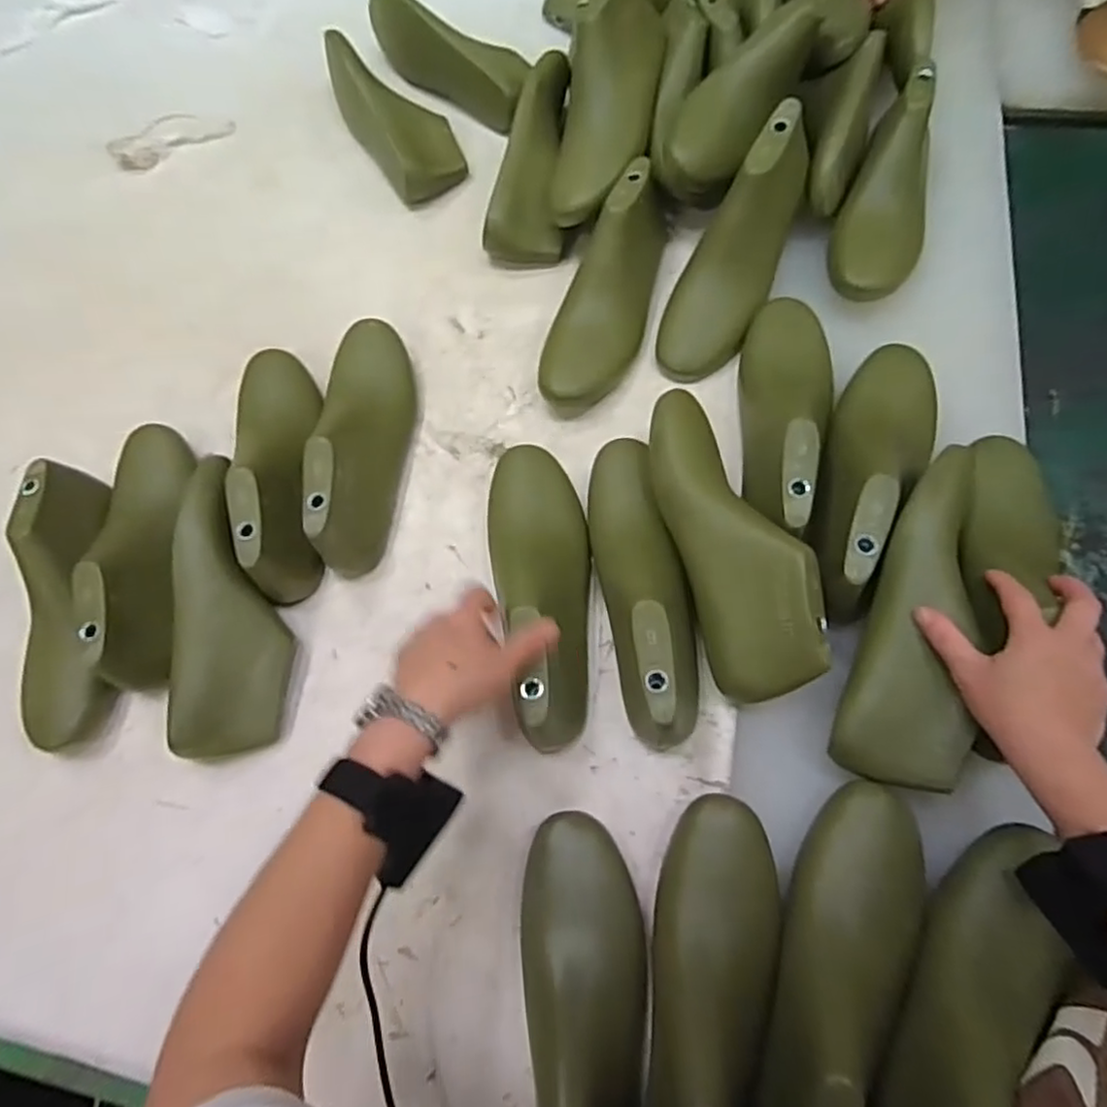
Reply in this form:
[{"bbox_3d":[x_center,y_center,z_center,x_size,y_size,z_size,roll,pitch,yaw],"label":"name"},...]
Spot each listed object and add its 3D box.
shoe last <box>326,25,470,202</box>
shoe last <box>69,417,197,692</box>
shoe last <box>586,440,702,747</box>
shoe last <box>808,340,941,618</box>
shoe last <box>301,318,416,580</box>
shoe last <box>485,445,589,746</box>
[{"bbox_3d":[-0.186,-0.507,0.780,0.093,0.076,0.220,-32,69,-5],"label":"shoe last"},{"bbox_3d":[-0.366,-0.014,0.599,0.072,0.078,0.255,-16,69,1],"label":"shoe last"},{"bbox_3d":[0.070,0.019,0.542,0.066,0.095,0.252,-12,69,3],"label":"shoe last"},{"bbox_3d":[0.260,-0.071,0.538,0.082,0.082,0.250,19,73,14],"label":"shoe last"},{"bbox_3d":[-0.175,-0.112,0.625,0.078,0.091,0.254,-7,69,5],"label":"shoe last"},{"bbox_3d":[-0.010,0.021,0.551,0.082,0.098,0.266,-9,69,4],"label":"shoe last"}]

